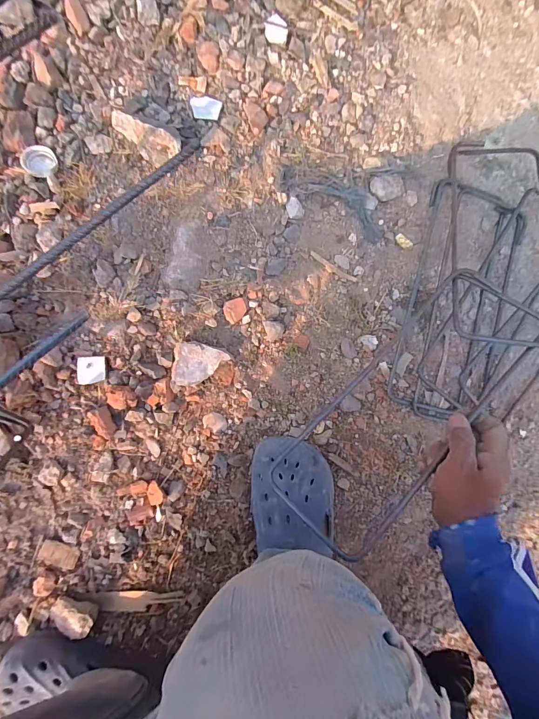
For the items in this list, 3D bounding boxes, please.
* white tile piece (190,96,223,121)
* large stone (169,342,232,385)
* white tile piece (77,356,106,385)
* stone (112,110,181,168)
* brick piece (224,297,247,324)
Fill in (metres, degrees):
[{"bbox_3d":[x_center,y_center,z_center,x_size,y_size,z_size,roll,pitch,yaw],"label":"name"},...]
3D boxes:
[{"bbox_3d":[-0.088,-0.352,0.487,0.041,0.004,0.028,1,93,-8],"label":"white tile piece"},{"bbox_3d":[-0.097,0.007,0.485,0.071,0.029,0.057,5,92,-9],"label":"large stone"},{"bbox_3d":[-0.237,0.015,0.464,0.037,0.008,0.037,-2,93,-8],"label":"white tile piece"},{"bbox_3d":[-0.165,-0.284,0.458,0.088,0.045,0.035,21,90,-9],"label":"stone"},{"bbox_3d":[-0.049,-0.071,0.500,0.033,0.010,0.031,0,93,-8],"label":"brick piece"}]

